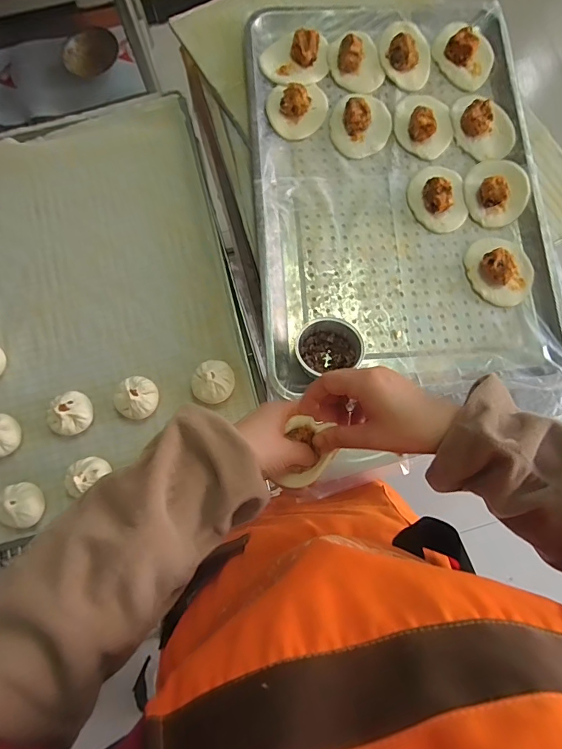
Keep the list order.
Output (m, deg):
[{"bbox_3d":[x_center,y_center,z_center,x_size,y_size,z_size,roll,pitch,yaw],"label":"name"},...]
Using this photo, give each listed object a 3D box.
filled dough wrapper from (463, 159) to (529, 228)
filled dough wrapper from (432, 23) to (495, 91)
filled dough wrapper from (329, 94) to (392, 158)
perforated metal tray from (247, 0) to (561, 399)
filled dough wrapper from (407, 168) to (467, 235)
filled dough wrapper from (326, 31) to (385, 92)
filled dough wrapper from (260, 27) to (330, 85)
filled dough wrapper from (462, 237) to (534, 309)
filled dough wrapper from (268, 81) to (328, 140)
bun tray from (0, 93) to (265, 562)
[{"bbox_3d":[0.302,-0.259,0.566,0.093,0.031,0.090,0,79,-1],"label":"filled dough wrapper"},{"bbox_3d":[0.269,-0.475,0.604,0.066,0.030,0.097,-40,83,-8],"label":"filled dough wrapper"},{"bbox_3d":[0.116,-0.365,0.588,0.088,0.033,0.100,23,80,3],"label":"filled dough wrapper"},{"bbox_3d":[0.167,-0.264,0.575,0.404,0.043,0.577,-4,79,-2],"label":"perforated metal tray"},{"bbox_3d":[0.220,-0.248,0.570,0.075,0.033,0.093,-14,80,-4],"label":"filled dough wrapper"},{"bbox_3d":[0.111,-0.460,0.601,0.077,0.032,0.077,0,79,-1],"label":"filled dough wrapper"},{"bbox_3d":[0.020,-0.467,0.604,0.102,0.036,0.075,-5,79,-2],"label":"filled dough wrapper"},{"bbox_3d":[0.298,-0.144,0.551,0.084,0.028,0.097,-39,83,-8],"label":"filled dough wrapper"},{"bbox_3d":[0.025,-0.383,0.587,0.090,0.036,0.077,-10,80,-3],"label":"filled dough wrapper"},{"bbox_3d":[-0.268,-0.101,0.581,0.394,0.042,0.575,-15,80,-4],"label":"bun tray"}]

